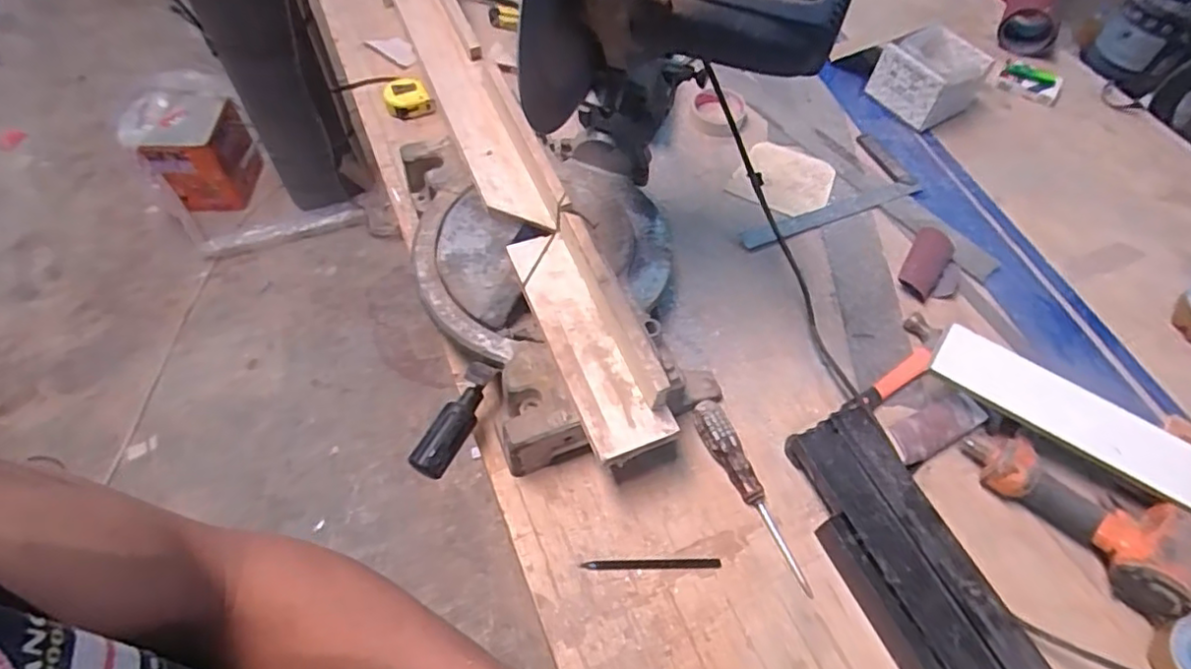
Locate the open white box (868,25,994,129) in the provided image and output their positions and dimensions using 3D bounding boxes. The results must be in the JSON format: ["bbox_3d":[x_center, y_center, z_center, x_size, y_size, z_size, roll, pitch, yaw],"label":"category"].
[{"bbox_3d":[0.522,-0.405,1.000,0.111,0.097,0.131,-33,65,-21],"label":"open white box"}]

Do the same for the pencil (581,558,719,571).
[{"bbox_3d":[0.057,0.231,0.635,0.139,0.004,0.010,-1,58,-3],"label":"pencil"}]

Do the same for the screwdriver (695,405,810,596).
[{"bbox_3d":[0.162,0.166,0.664,0.034,0.029,0.210,-20,61,-14],"label":"screwdriver"}]

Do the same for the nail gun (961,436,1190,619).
[{"bbox_3d":[0.503,0.171,0.657,0.218,0.055,0.105,40,64,20],"label":"nail gun"}]

